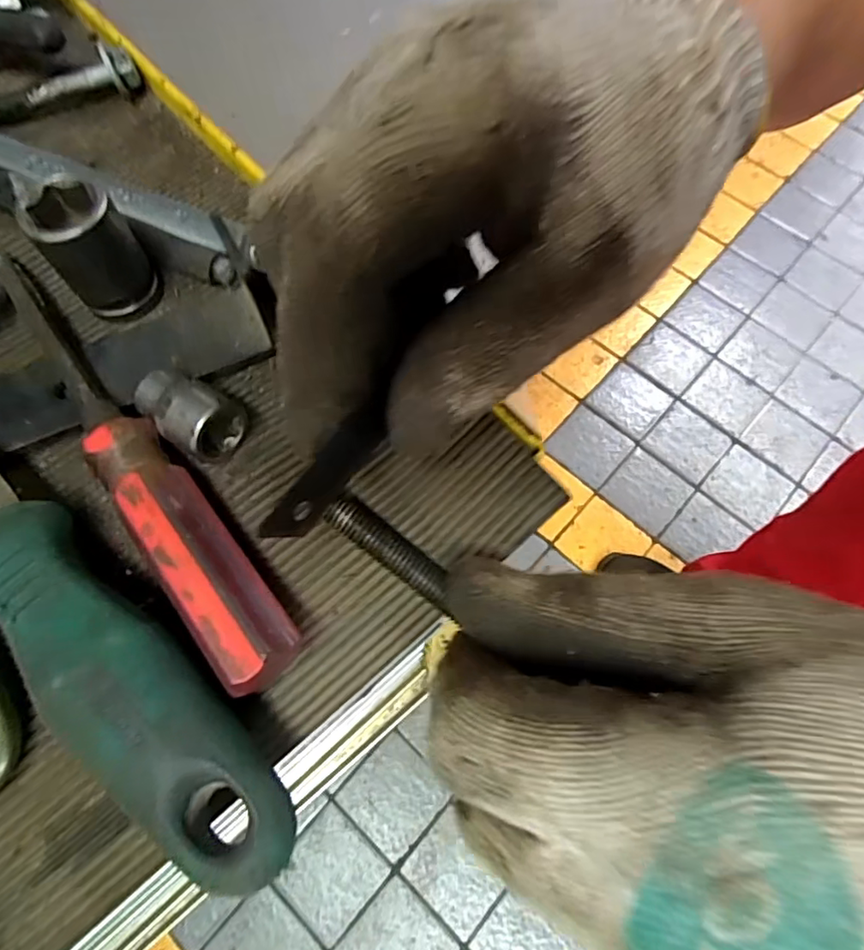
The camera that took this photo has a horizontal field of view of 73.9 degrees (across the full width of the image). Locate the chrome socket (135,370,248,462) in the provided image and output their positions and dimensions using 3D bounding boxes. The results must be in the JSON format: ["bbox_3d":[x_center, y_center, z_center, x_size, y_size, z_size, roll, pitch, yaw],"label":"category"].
[{"bbox_3d":[-0.071,-0.019,0.166,0.030,0.015,0.019,37,72,14],"label":"chrome socket"}]

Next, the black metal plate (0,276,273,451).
[{"bbox_3d":[-0.098,-0.036,0.182,0.089,0.004,0.031,-24,70,-10],"label":"black metal plate"}]

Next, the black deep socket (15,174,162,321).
[{"bbox_3d":[-0.104,-0.069,0.179,0.024,0.038,0.027,-34,72,-13],"label":"black deep socket"}]

